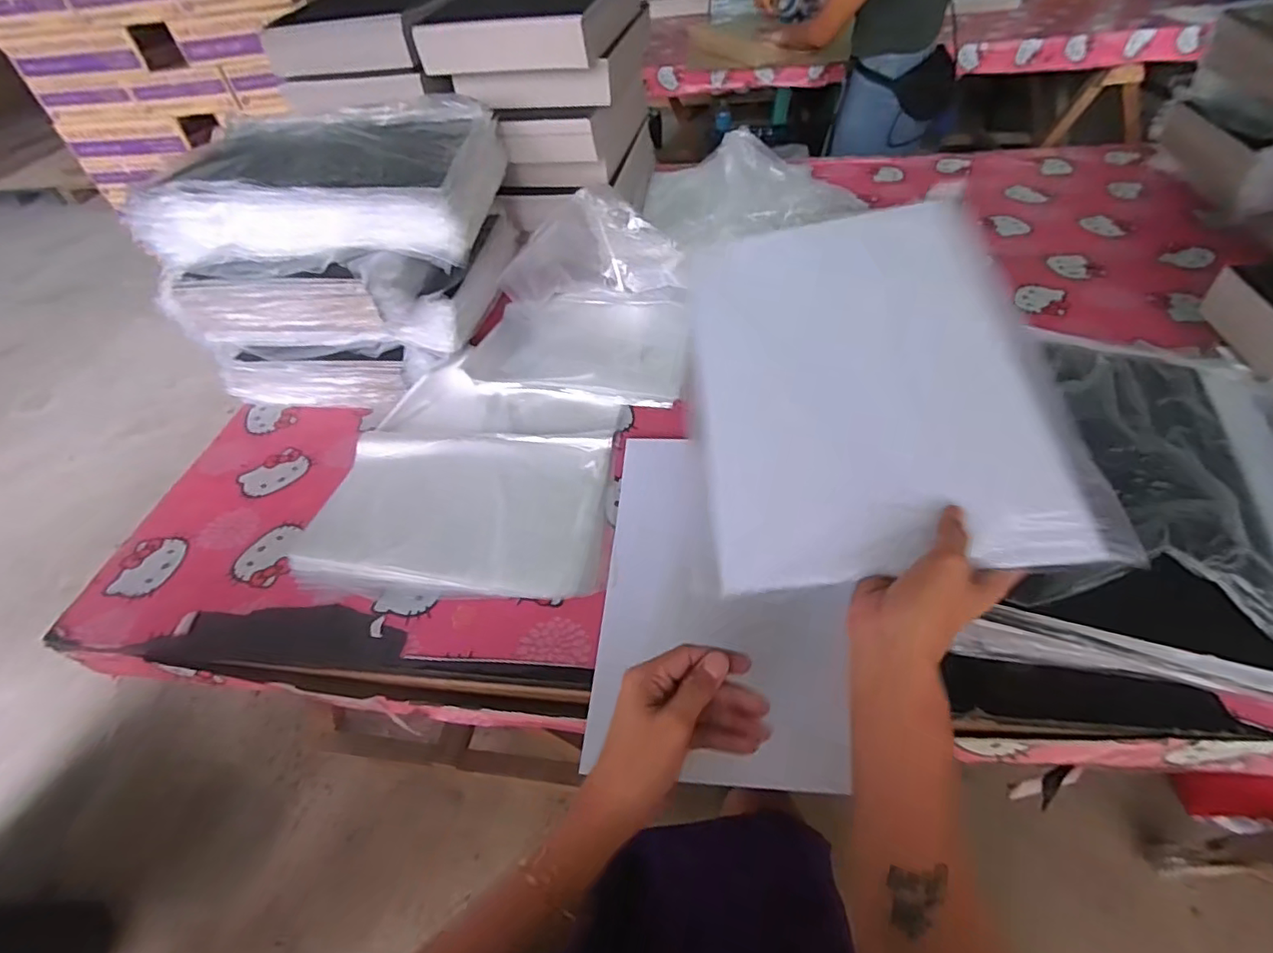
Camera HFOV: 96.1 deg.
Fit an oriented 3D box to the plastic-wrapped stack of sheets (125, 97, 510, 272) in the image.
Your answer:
[{"bbox_3d":[-0.396,-0.399,0.778,0.392,0.097,0.352,1,48,7],"label":"plastic-wrapped stack of sheets"}]

